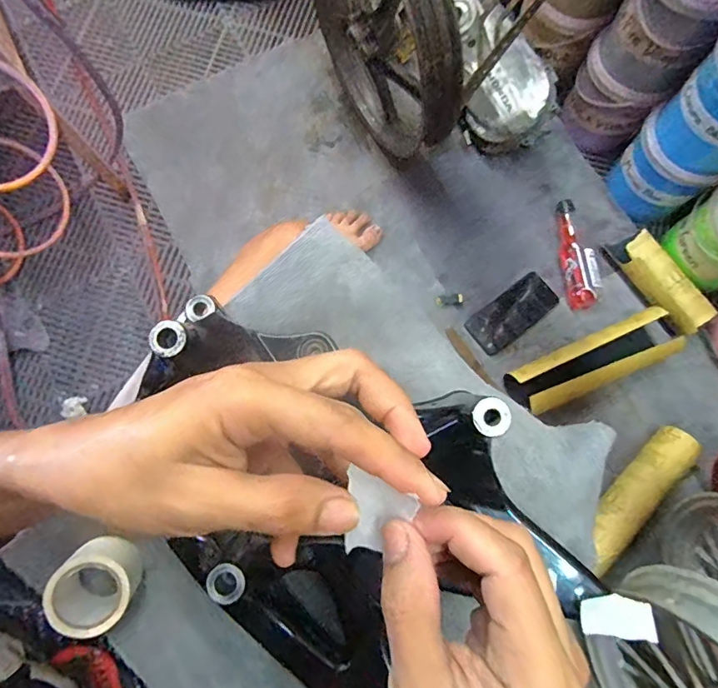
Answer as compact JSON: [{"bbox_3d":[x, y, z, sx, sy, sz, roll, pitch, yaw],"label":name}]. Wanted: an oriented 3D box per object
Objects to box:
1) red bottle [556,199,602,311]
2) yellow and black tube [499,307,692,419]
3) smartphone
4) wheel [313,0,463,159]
[{"bbox_3d":[0.386,-0.162,0.890,0.052,0.046,0.206,-7,77,-2],"label":"red bottle"},{"bbox_3d":[0.388,0.033,0.833,0.281,0.077,0.088,-23,78,-5],"label":"yellow and black tube"},{"bbox_3d":[0.276,-0.054,0.890,0.168,0.006,0.078,-37,80,-8],"label":"smartphone"},{"bbox_3d":[0.023,-0.502,0.779,0.075,0.334,0.393,-33,79,-7],"label":"wheel"}]

